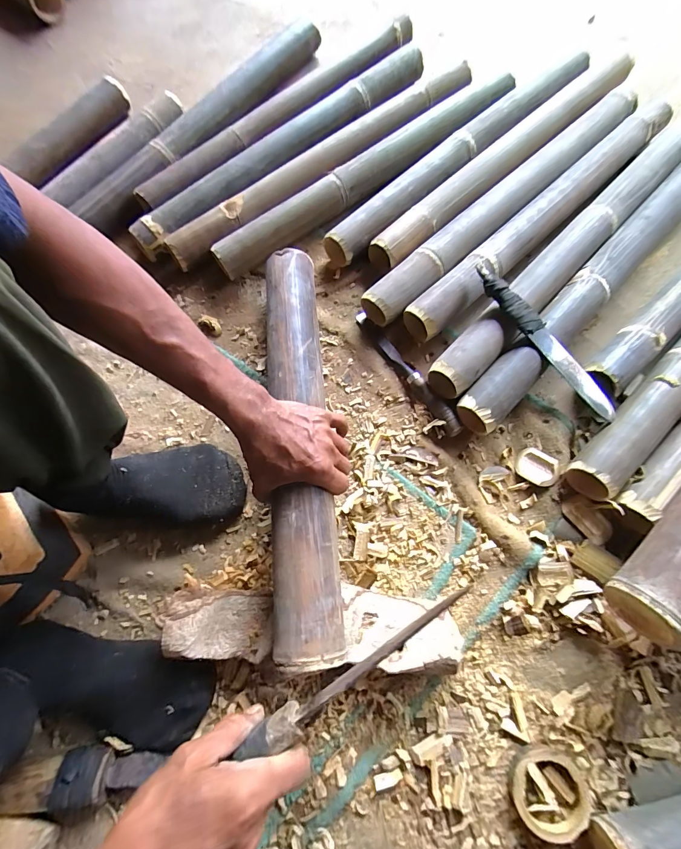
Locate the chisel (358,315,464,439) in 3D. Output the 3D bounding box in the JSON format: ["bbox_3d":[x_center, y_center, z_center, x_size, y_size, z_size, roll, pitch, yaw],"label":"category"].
[{"bbox_3d":[0.101,-0.086,0.554,0.025,0.024,0.244,-31,74,-9],"label":"chisel"}]

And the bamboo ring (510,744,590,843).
[{"bbox_3d":[0.227,0.401,0.397,0.079,0.022,0.076,0,72,1],"label":"bamboo ring"}]

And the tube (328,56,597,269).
[{"bbox_3d":[0.217,-0.477,0.644,0.620,0.046,0.054,-41,76,-11],"label":"tube"}]

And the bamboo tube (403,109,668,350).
[{"bbox_3d":[0.346,-0.350,0.607,0.627,0.051,0.065,-41,76,-11],"label":"bamboo tube"}]

